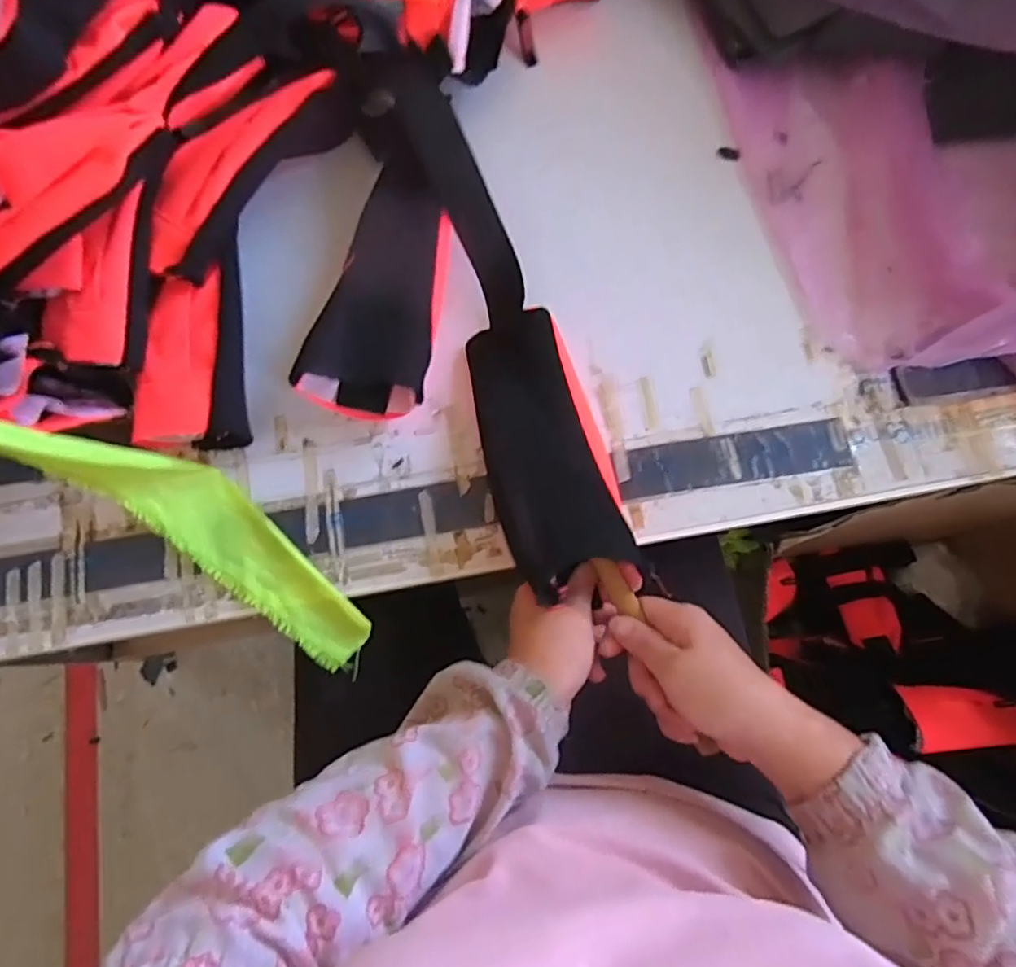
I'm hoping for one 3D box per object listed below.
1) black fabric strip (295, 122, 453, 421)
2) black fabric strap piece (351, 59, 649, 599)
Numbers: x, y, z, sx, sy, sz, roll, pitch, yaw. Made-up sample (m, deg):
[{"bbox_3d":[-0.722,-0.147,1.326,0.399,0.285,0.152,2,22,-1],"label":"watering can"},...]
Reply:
[{"bbox_3d":[-0.098,-0.162,0.478,0.091,0.044,0.215,6,76,3],"label":"black fabric strip"},{"bbox_3d":[-0.014,-0.140,0.461,0.089,0.070,0.433,-19,81,-4],"label":"black fabric strap piece"}]

